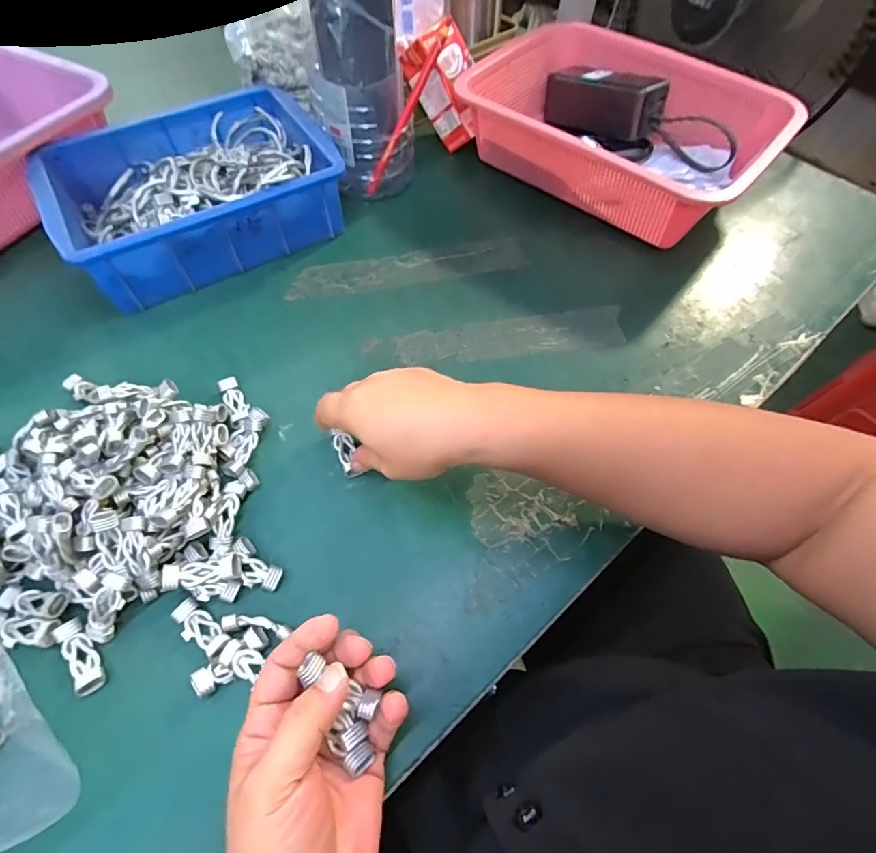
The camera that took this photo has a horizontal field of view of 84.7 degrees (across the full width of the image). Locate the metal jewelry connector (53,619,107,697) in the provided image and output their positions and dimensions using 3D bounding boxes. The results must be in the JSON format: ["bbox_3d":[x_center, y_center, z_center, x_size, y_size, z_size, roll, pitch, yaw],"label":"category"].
[{"bbox_3d":[-0.212,0.136,0.286,0.014,0.009,0.045,-33,66,-19],"label":"metal jewelry connector"}]

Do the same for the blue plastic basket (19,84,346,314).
[{"bbox_3d":[-0.227,-0.226,0.460,0.237,0.070,0.168,-27,64,-16],"label":"blue plastic basket"}]

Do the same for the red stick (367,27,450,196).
[{"bbox_3d":[-0.032,-0.307,0.478,0.013,0.155,0.011,48,30,22],"label":"red stick"}]

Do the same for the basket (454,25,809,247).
[{"bbox_3d":[0.191,-0.313,0.509,0.292,0.085,0.214,38,65,18],"label":"basket"}]

